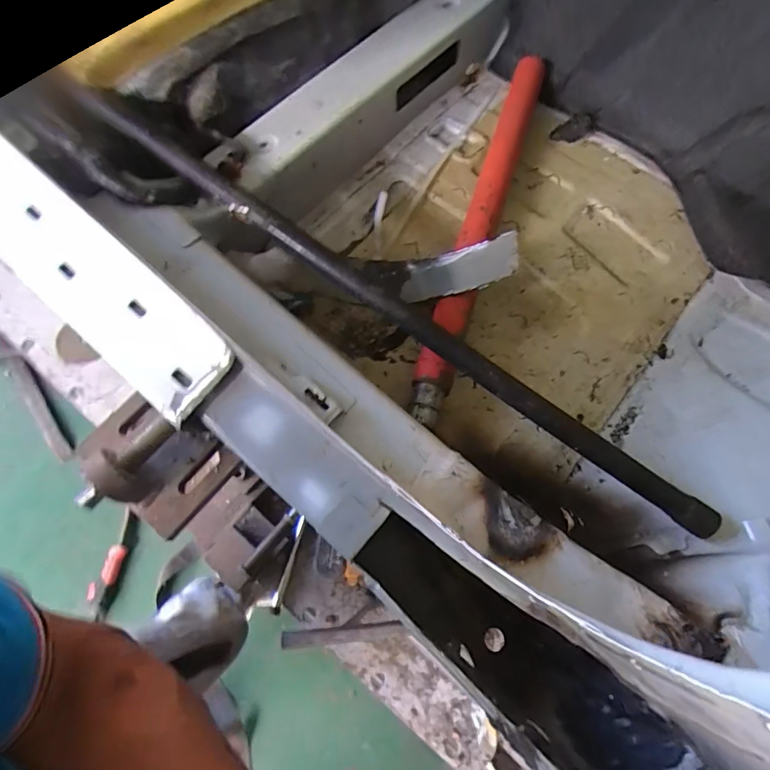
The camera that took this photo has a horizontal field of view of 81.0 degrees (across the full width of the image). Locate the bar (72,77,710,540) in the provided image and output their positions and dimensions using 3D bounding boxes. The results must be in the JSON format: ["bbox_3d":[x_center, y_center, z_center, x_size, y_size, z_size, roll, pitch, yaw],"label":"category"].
[{"bbox_3d":[-0.015,-0.093,0.442,0.746,0.029,0.029,36,75,9],"label":"bar"}]

